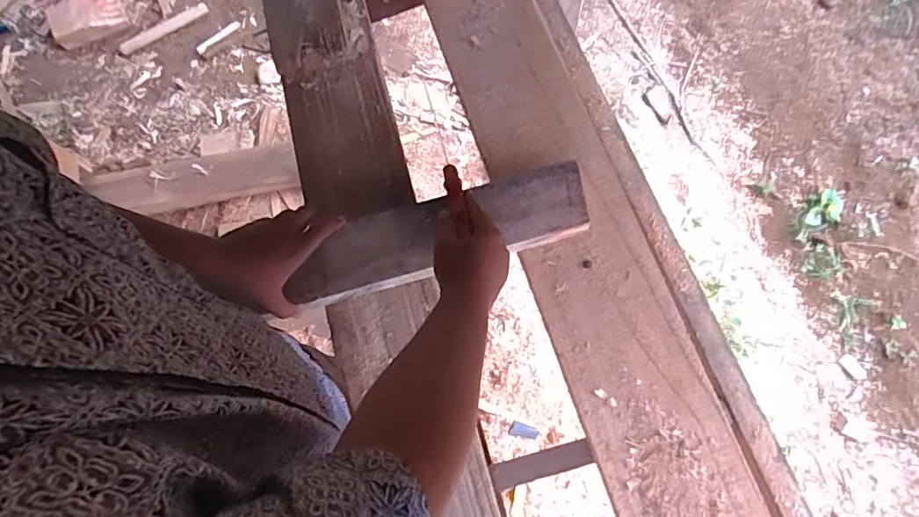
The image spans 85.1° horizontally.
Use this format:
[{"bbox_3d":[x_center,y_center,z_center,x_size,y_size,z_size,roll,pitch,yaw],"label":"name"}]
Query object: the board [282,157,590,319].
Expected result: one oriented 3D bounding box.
[{"bbox_3d":[-0.029,-0.031,0.672,0.394,0.055,0.095,-17,73,-3],"label":"board"}]

